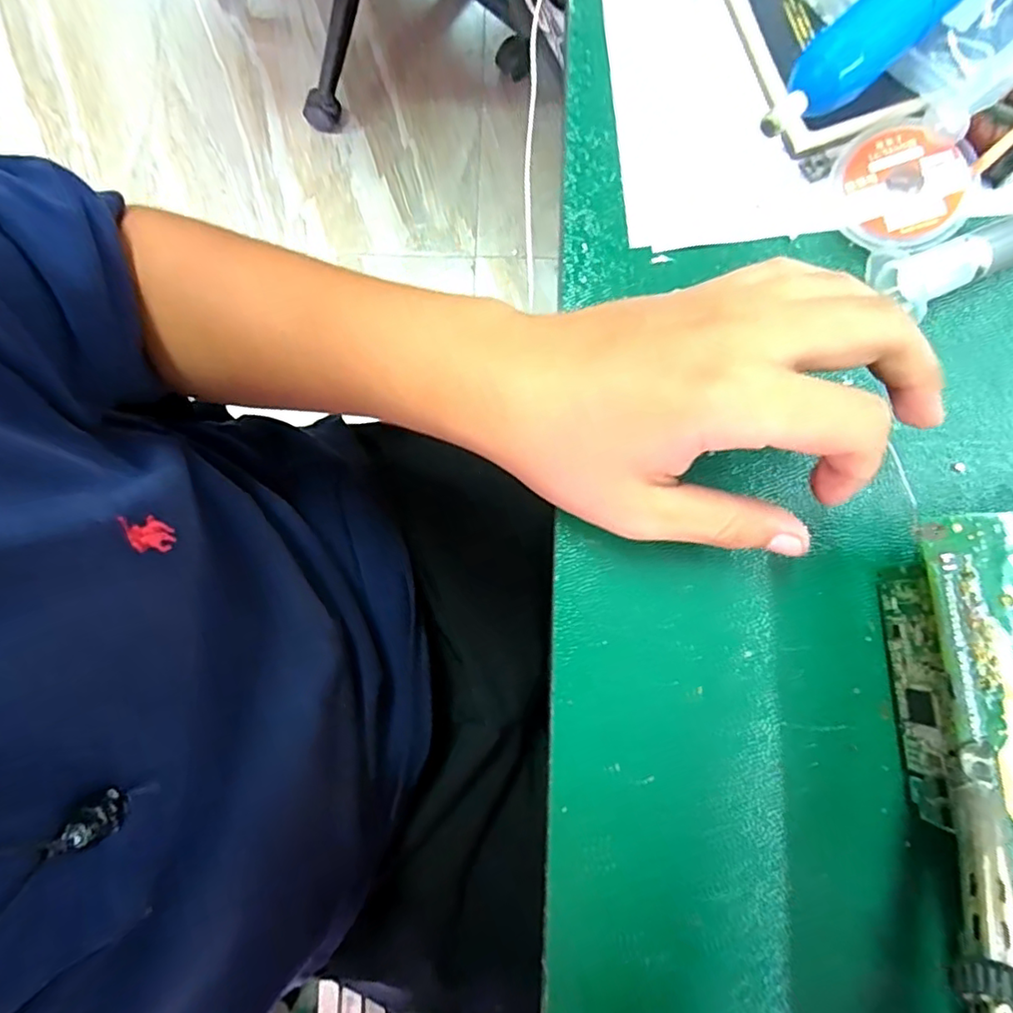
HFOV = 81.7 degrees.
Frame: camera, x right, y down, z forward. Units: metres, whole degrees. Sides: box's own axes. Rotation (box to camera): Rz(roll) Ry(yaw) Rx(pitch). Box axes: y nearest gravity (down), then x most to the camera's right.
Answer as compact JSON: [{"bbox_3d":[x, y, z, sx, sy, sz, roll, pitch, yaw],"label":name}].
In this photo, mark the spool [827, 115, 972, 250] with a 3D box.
[{"bbox_3d":[0.159,-0.128,0.234,0.050,0.006,0.050,0,88,11],"label":"spool"}]

